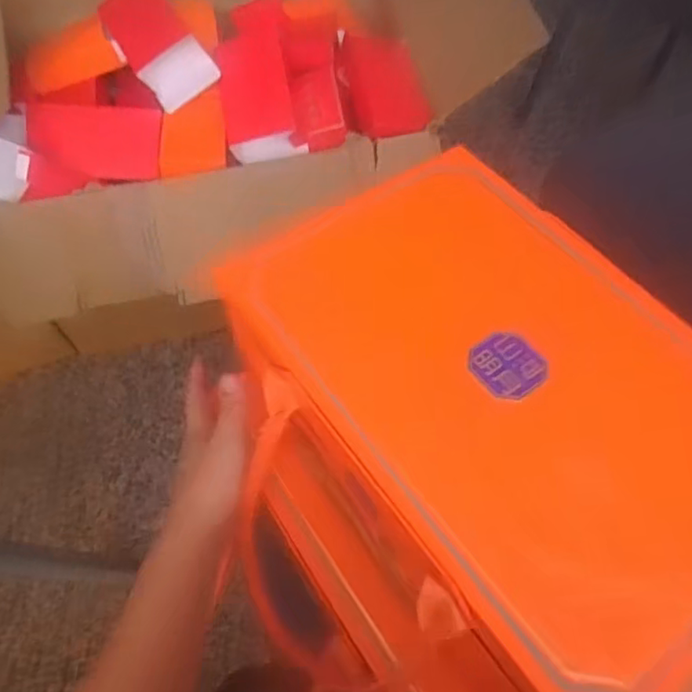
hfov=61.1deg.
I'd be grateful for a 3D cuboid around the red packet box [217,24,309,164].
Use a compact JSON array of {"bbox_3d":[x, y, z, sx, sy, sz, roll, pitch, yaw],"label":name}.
[{"bbox_3d":[-0.132,-0.379,0.876,0.103,0.033,0.204,-8,85,-5],"label":"red packet box"}]

